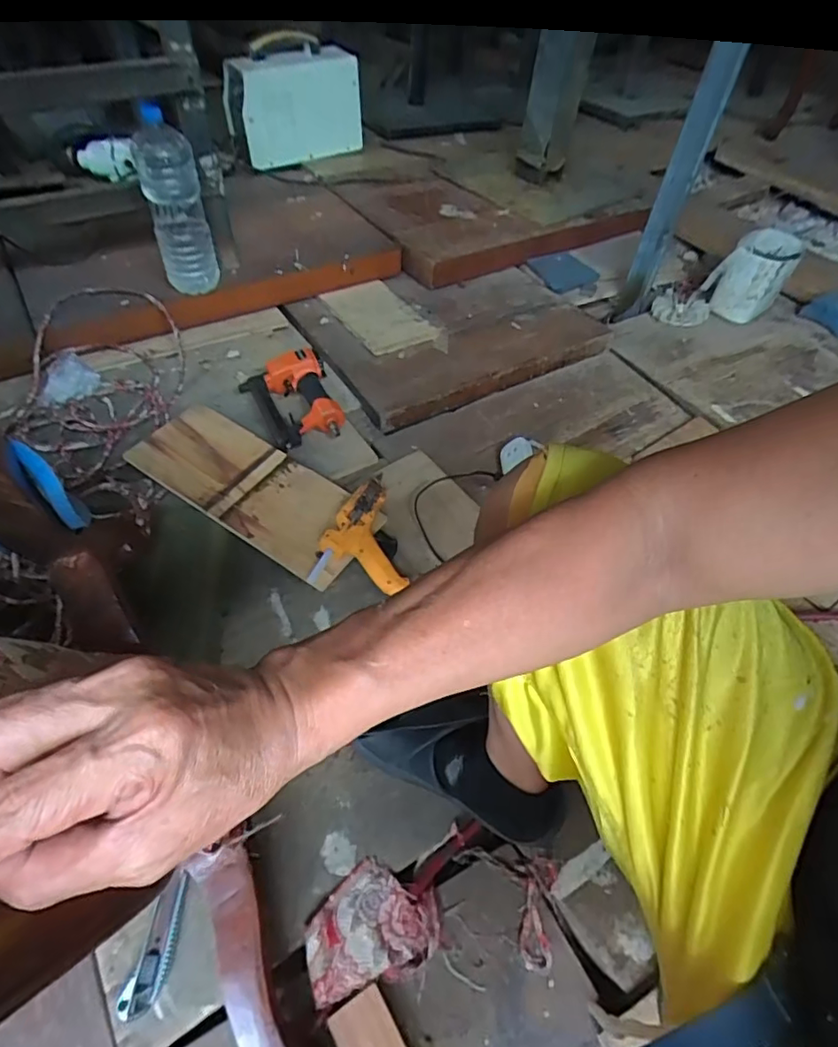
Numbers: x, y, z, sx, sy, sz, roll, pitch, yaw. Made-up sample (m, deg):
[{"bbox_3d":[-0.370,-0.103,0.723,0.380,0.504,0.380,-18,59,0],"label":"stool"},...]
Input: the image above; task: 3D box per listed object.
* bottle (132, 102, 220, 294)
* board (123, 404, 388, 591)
[{"bbox_3d":[-0.479,-0.612,1.111,0.108,0.299,0.092,0,52,-5],"label":"bottle"},{"bbox_3d":[-0.263,-0.062,0.904,0.406,0.021,0.168,30,56,15],"label":"board"}]

